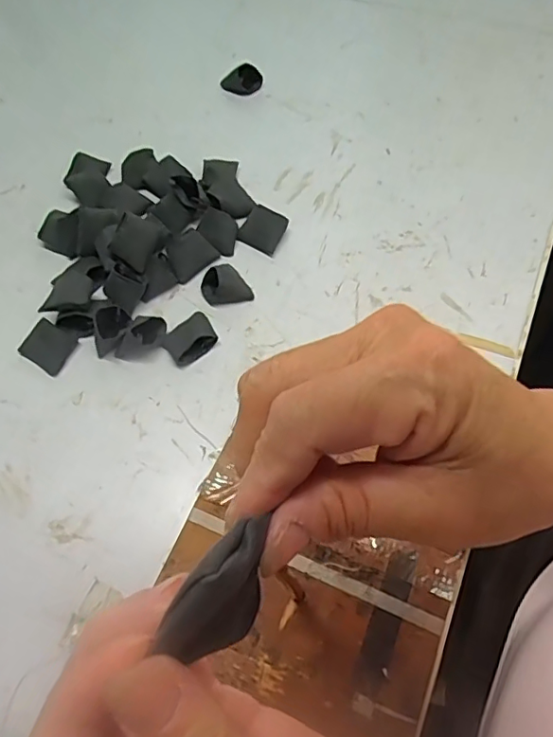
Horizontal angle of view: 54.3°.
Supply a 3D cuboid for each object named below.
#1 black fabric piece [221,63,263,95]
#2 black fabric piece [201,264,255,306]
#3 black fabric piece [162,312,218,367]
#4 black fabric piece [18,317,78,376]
[{"bbox_3d":[-0.039,-0.318,0.589,0.044,0.026,0.019,-3,62,2],"label":"black fabric piece"},{"bbox_3d":[-0.045,-0.072,0.458,0.035,0.026,0.037,-31,65,-13],"label":"black fabric piece"},{"bbox_3d":[-0.071,-0.026,0.444,0.042,0.015,0.036,-36,66,-15],"label":"black fabric piece"},{"bbox_3d":[-0.191,-0.019,0.450,0.041,0.011,0.035,26,67,16],"label":"black fabric piece"}]

